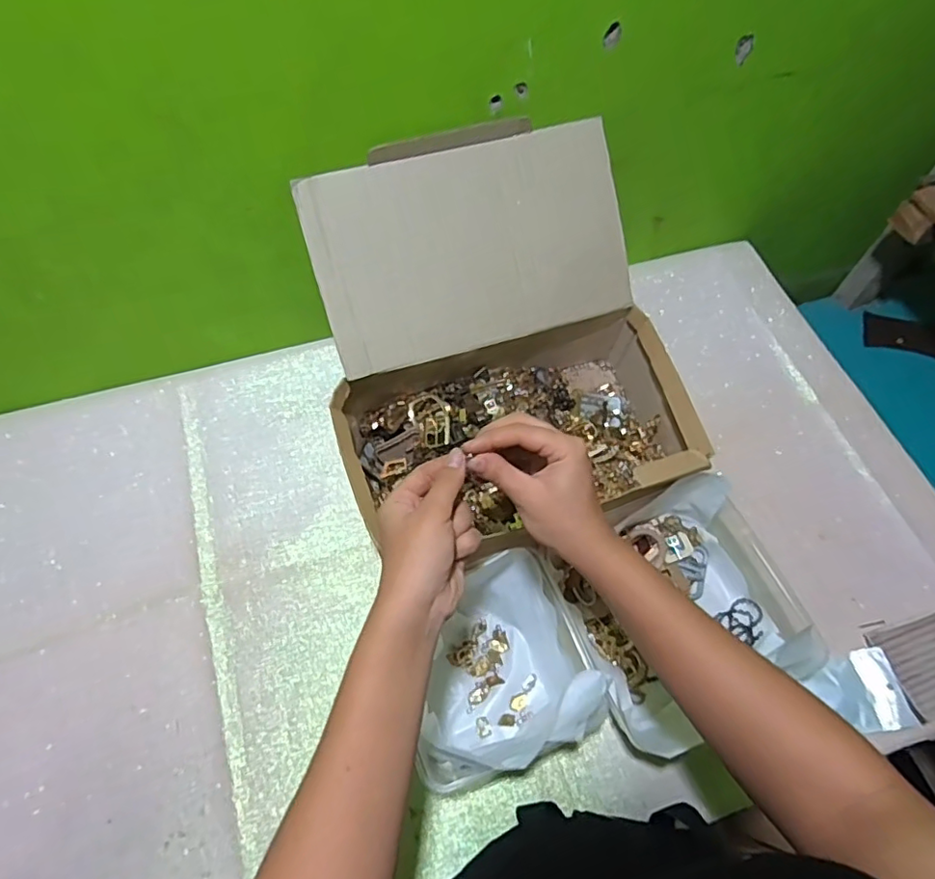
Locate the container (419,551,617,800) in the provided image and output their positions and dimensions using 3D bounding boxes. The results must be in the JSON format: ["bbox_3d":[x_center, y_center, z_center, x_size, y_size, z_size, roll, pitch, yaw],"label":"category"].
[{"bbox_3d":[0.020,0.195,0.509,0.154,0.079,0.162,-19,63,-11],"label":"container"}]

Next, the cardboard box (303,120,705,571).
[{"bbox_3d":[0.031,-0.085,0.577,0.325,0.224,0.324,-14,62,-9],"label":"cardboard box"}]

